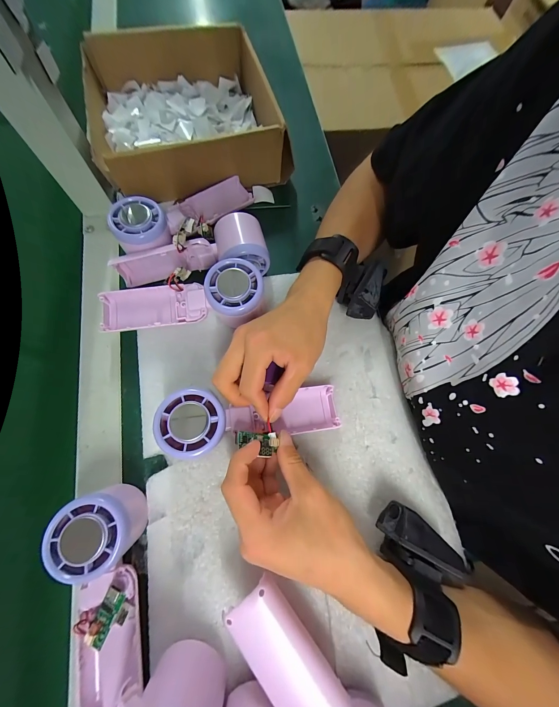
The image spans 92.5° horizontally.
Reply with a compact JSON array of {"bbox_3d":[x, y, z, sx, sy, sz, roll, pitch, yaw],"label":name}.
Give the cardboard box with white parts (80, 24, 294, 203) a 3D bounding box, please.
[{"bbox_3d":[-0.125,-0.312,0.346,0.216,0.075,0.236,-20,74,-7],"label":"cardboard box with white parts"}]

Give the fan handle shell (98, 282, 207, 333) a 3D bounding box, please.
[{"bbox_3d":[-0.128,-0.045,0.281,0.105,0.031,0.041,-7,73,-4],"label":"fan handle shell"}]

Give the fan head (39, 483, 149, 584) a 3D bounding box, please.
[{"bbox_3d":[-0.143,0.139,0.214,0.052,0.051,0.055,0,72,-1],"label":"fan head"}]

